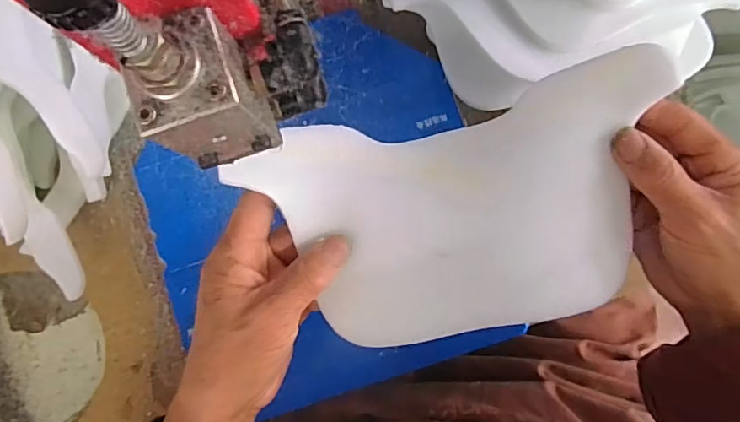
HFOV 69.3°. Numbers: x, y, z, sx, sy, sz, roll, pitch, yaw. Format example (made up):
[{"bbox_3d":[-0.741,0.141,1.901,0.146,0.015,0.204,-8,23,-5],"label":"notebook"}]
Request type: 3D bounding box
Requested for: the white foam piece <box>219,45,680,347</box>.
[{"bbox_3d":[0.053,0.002,0.302,0.228,0.038,0.131,-11,85,0],"label":"white foam piece"}]

